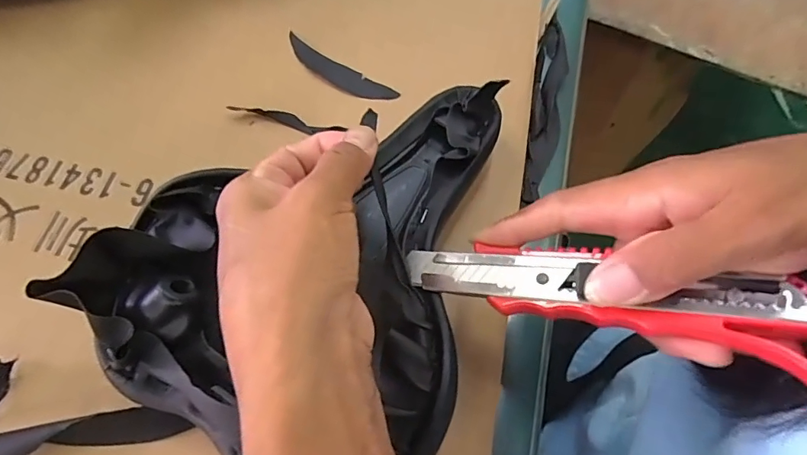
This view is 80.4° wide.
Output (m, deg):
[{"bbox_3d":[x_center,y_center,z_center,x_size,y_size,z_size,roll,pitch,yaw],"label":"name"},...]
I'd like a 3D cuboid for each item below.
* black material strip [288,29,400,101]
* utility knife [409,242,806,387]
[{"bbox_3d":[-0.048,-0.113,0.344,0.093,0.004,0.020,30,65,11],"label":"black material strip"},{"bbox_3d":[0.074,0.026,0.192,0.157,0.013,0.035,8,60,28],"label":"utility knife"}]

